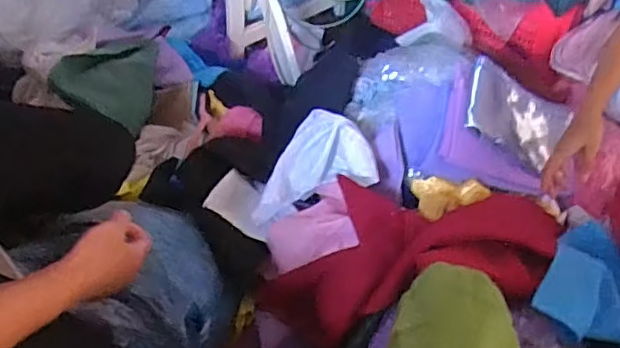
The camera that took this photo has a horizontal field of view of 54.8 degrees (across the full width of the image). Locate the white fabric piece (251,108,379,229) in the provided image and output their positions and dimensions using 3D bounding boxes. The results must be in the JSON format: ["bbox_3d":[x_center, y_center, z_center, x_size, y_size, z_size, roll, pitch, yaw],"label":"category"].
[{"bbox_3d":[0.026,-0.001,1.018,0.167,0.087,0.226,17,52,14],"label":"white fabric piece"}]

